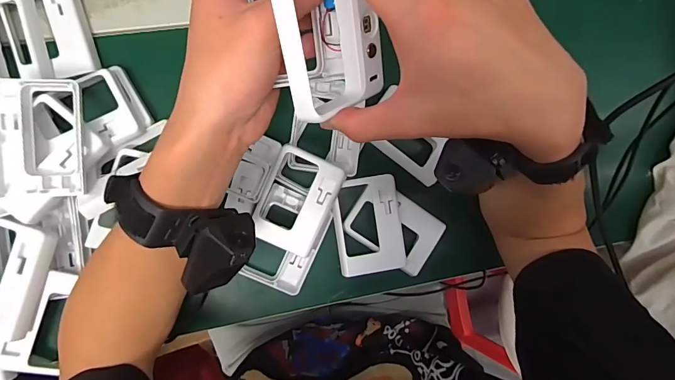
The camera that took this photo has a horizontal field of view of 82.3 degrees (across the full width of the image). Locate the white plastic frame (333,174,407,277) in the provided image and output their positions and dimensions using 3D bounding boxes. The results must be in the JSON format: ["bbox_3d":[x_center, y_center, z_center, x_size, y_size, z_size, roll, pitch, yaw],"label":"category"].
[{"bbox_3d":[0.030,0.035,0.383,0.064,0.012,0.094,-8,91,-9],"label":"white plastic frame"}]

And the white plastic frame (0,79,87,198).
[{"bbox_3d":[-0.241,-0.042,0.314,0.065,0.020,0.094,-1,93,-9],"label":"white plastic frame"}]

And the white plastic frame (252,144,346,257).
[{"bbox_3d":[-0.038,0.011,0.362,0.065,0.023,0.093,23,85,-7],"label":"white plastic frame"}]

